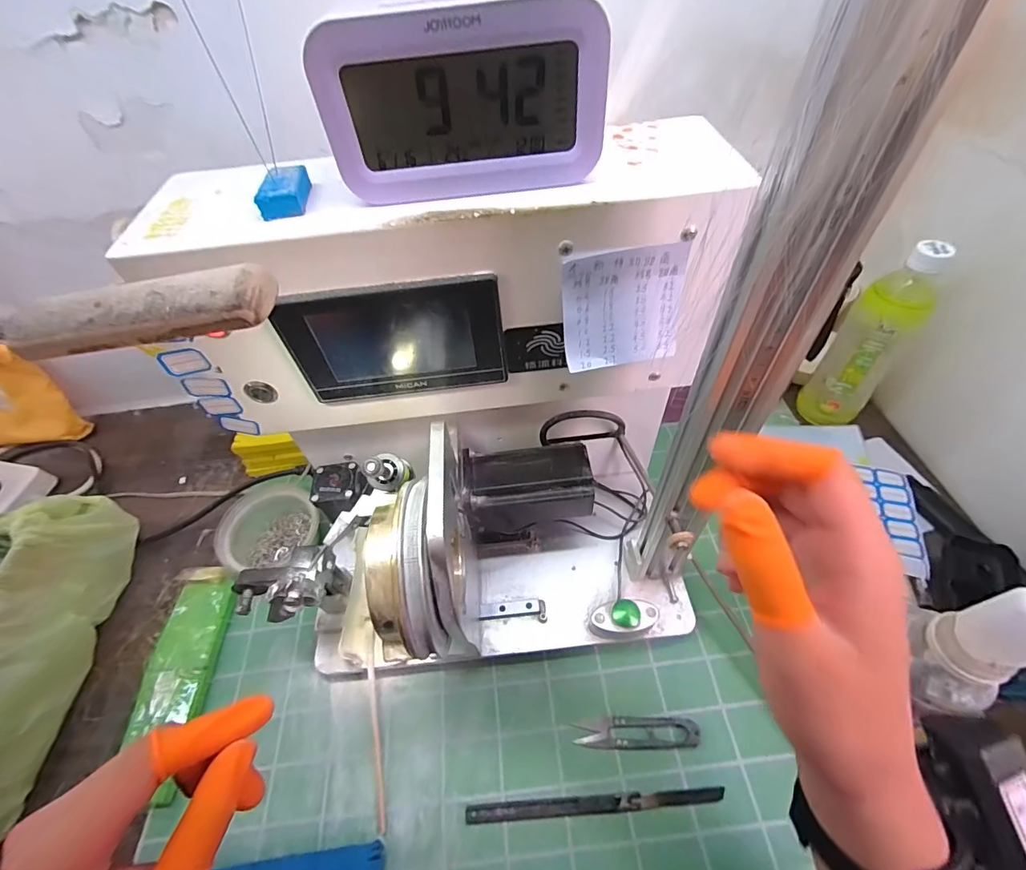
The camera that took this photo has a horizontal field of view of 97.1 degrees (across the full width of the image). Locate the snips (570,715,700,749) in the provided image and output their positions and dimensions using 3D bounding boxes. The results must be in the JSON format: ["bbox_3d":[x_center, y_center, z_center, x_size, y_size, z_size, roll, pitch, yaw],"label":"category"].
[{"bbox_3d":[0.102,0.246,0.376,0.098,0.010,0.023,-1,53,3],"label":"snips"}]

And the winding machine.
[{"bbox_3d":[-0.036,0.027,0.332,0.345,0.322,0.216,-8,52,-1],"label":"winding machine"}]

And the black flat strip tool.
[{"bbox_3d":[0.063,0.287,0.352,0.196,0.006,0.012,-5,52,0],"label":"black flat strip tool"}]

